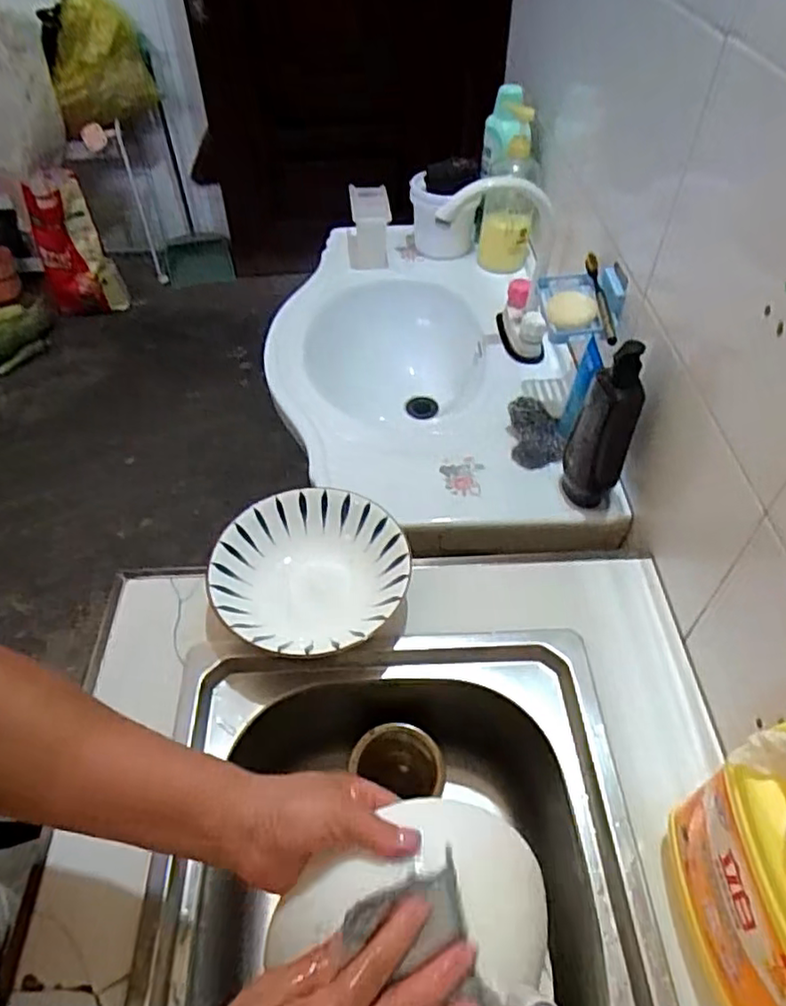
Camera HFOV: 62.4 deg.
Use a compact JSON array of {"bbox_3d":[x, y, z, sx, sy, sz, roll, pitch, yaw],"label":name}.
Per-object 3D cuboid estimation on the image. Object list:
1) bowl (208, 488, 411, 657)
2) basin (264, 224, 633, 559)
[{"bbox_3d":[-0.085,0.077,0.687,0.204,0.046,0.199,0,49,0],"label":"bowl"},{"bbox_3d":[0.037,-0.216,1.090,0.445,0.169,0.771,-2,49,-1],"label":"basin"}]

